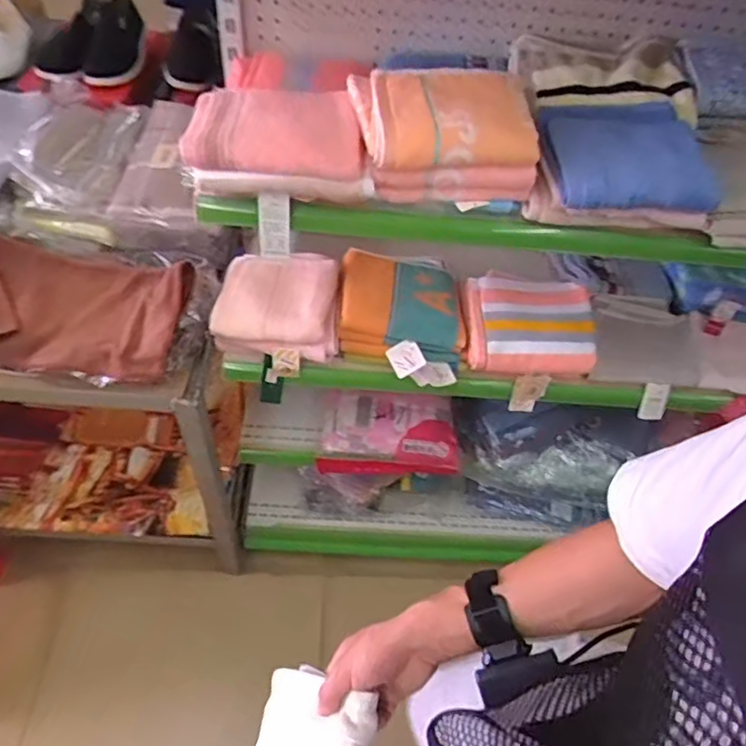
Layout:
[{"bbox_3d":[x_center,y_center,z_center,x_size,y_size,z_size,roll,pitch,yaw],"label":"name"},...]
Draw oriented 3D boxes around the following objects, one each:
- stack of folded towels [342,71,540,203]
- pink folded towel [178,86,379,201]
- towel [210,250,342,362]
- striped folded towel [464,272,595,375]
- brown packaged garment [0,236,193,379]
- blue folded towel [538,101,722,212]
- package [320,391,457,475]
[{"bbox_3d":[0.084,-0.287,0.704,0.215,0.089,0.151,-1,52,-6],"label":"stack of folded towels"},{"bbox_3d":[-0.110,-0.274,0.690,0.200,0.065,0.155,-2,52,-7],"label":"pink folded towel"},{"bbox_3d":[-0.153,-0.119,0.958,0.193,0.090,0.171,5,52,-2],"label":"towel"},{"bbox_3d":[0.256,-0.085,0.970,0.205,0.054,0.172,2,52,-4],"label":"striped folded towel"},{"bbox_3d":[-0.459,-0.103,0.898,0.330,0.048,0.223,8,52,1],"label":"brown packaged garment"},{"bbox_3d":[0.308,-0.268,0.722,0.222,0.045,0.173,-1,52,-6],"label":"blue folded towel"},{"bbox_3d":[0.035,0.128,1.196,0.275,0.071,0.143,4,52,-3],"label":"package"}]

